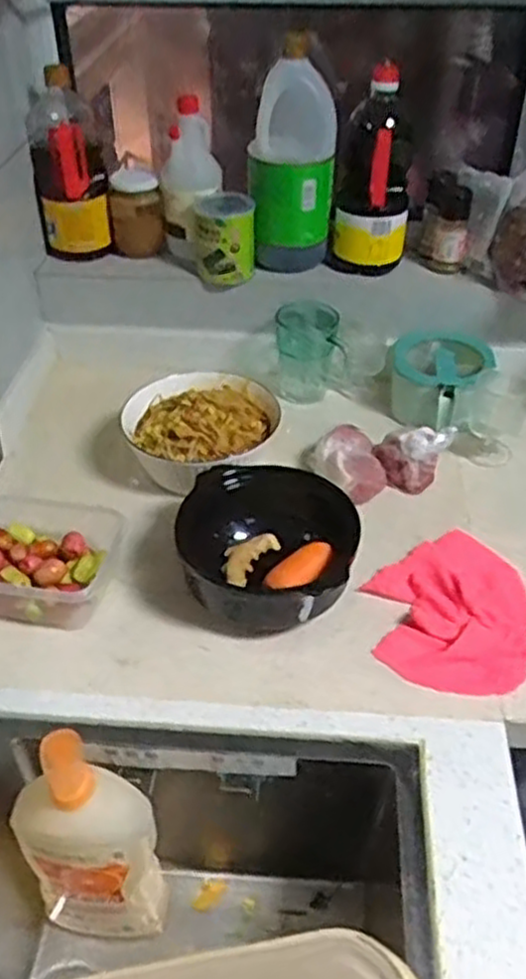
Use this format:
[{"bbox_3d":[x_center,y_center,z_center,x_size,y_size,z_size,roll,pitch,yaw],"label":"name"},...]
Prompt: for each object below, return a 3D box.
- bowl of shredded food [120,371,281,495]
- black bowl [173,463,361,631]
[{"bbox_3d":[-0.082,-0.082,1.000,0.176,0.100,0.169,0,40,0],"label":"bowl of shredded food"},{"bbox_3d":[-0.004,0.066,0.830,0.181,0.103,0.168,0,40,0],"label":"black bowl"}]

